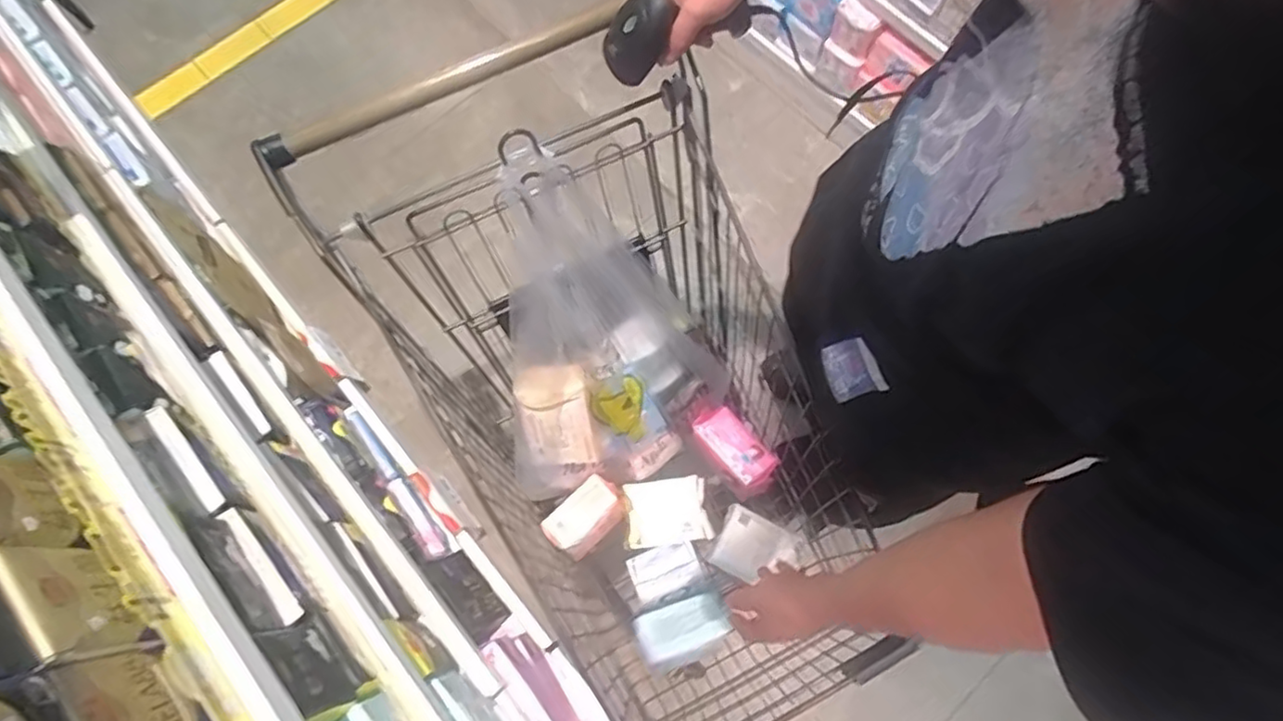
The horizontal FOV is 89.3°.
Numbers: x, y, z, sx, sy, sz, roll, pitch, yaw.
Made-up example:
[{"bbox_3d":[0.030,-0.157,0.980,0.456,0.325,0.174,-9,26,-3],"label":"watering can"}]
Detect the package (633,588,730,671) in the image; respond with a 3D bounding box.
[{"bbox_3d":[0.052,0.351,0.866,0.117,0.050,0.076,-23,72,-8],"label":"package"}]

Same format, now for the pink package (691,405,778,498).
[{"bbox_3d":[0.140,0.135,0.973,0.067,0.044,0.140,-37,75,-12],"label":"pink package"}]

